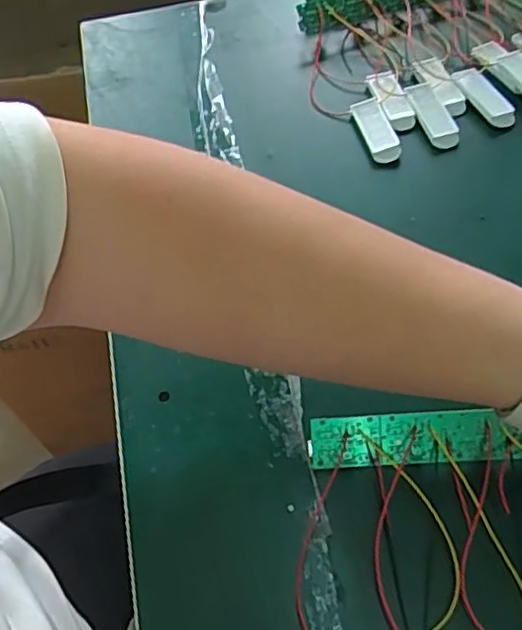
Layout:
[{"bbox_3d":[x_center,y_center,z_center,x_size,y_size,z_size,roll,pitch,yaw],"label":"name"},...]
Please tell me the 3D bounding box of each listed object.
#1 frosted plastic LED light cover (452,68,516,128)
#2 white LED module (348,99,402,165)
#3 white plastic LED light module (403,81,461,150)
[{"bbox_3d":[0.162,-0.158,0.471,0.023,0.005,0.059,-22,59,-11],"label":"frosted plastic LED light cover"},{"bbox_3d":[0.082,-0.132,0.461,0.020,0.007,0.062,-13,58,-5],"label":"white LED module"},{"bbox_3d":[0.121,-0.145,0.463,0.019,0.010,0.062,-15,58,-6],"label":"white plastic LED light module"}]

